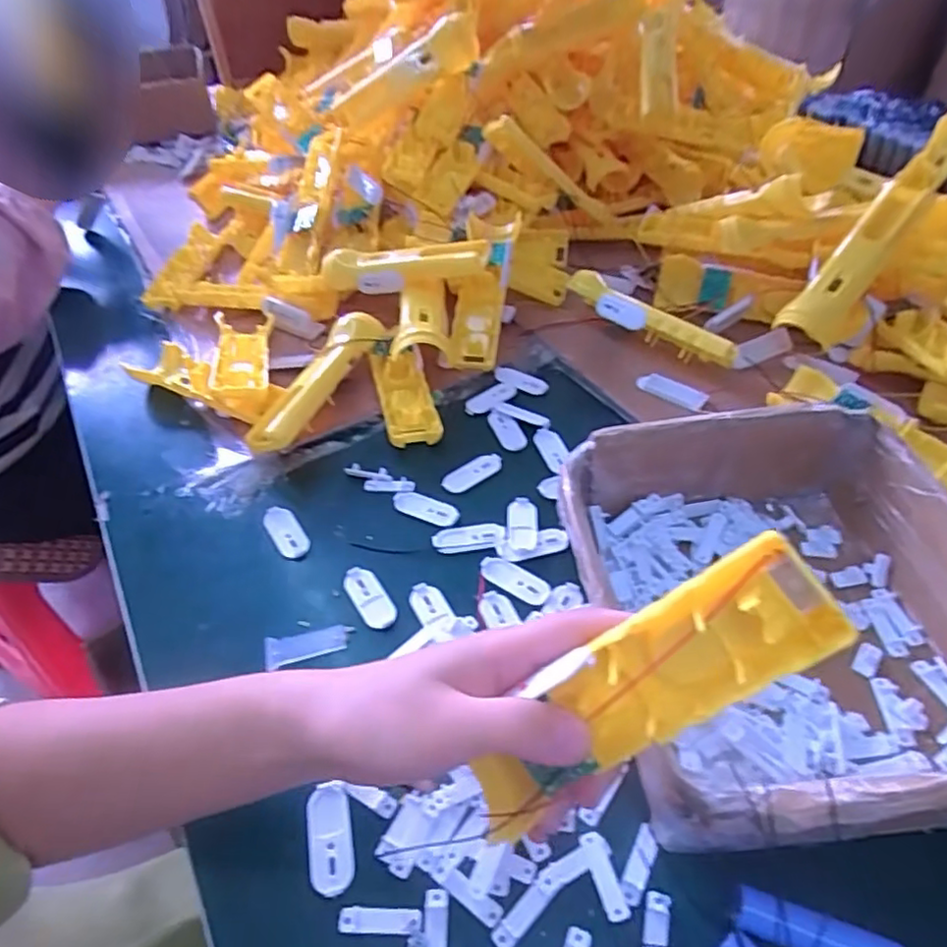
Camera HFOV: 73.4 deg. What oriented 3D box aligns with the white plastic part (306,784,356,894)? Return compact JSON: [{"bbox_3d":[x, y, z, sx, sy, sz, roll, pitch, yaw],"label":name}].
[{"bbox_3d":[-0.072,0.183,0.318,0.023,0.004,0.049,-13,47,-6],"label":"white plastic part"}]

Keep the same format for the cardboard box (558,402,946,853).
[{"bbox_3d":[0.176,0.072,0.350,0.208,0.080,0.231,-8,47,-2],"label":"cardboard box"}]

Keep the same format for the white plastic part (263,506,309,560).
[{"bbox_3d":[-0.136,0.042,0.460,0.020,0.005,0.050,-31,51,-21],"label":"white plastic part"}]

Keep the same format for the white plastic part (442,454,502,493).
[{"bbox_3d":[0.000,-0.001,0.491,0.052,0.004,0.018,-27,50,-18],"label":"white plastic part"}]

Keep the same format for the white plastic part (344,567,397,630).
[{"bbox_3d":[-0.068,0.081,0.419,0.020,0.004,0.051,-30,51,-20],"label":"white plastic part"}]

